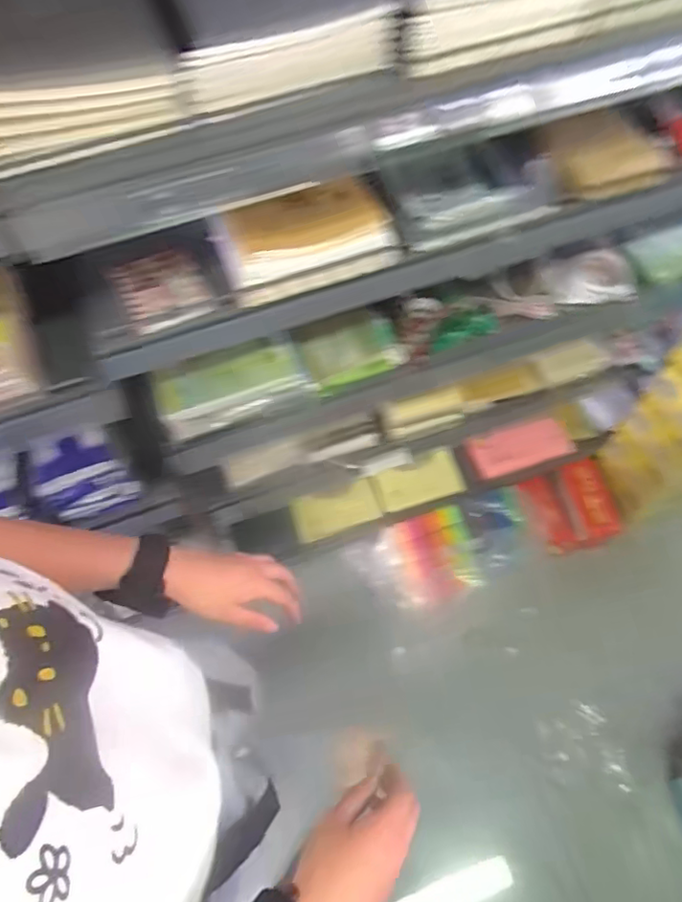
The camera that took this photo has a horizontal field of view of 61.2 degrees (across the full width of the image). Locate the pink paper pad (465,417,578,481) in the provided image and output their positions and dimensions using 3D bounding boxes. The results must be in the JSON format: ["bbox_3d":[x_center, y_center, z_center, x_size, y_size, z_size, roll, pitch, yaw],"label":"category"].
[{"bbox_3d":[0.443,-0.012,1.415,0.262,0.121,0.020,-16,22,-2],"label":"pink paper pad"}]

